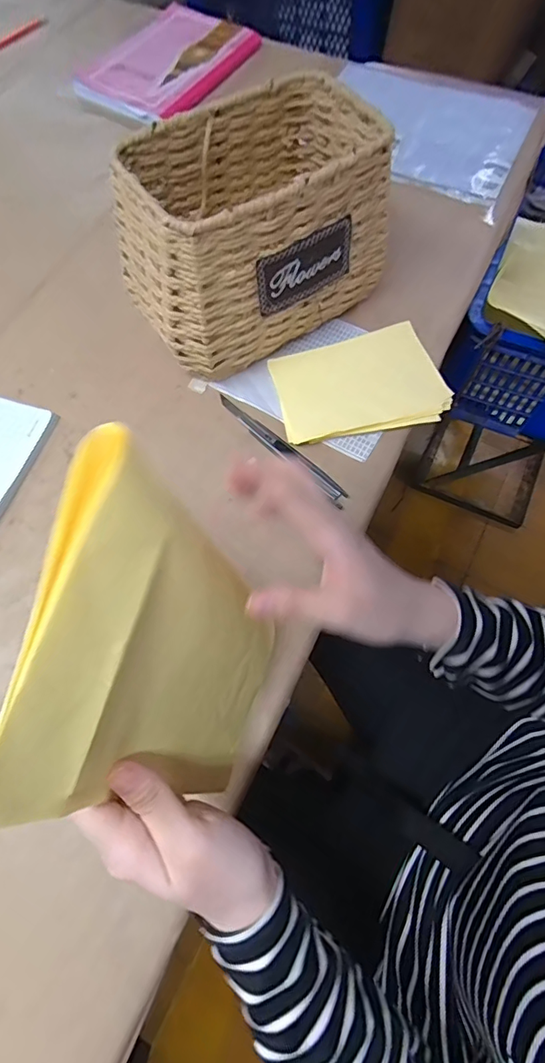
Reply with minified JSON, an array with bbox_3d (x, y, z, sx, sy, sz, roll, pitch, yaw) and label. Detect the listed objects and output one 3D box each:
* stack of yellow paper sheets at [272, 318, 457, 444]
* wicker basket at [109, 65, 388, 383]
[{"bbox_3d":[0.093,-0.157,0.520,0.177,0.018,0.127,-16,69,-7],"label":"stack of yellow paper sheets"},{"bbox_3d":[-0.021,-0.292,0.488,0.244,0.173,0.159,-31,72,-12],"label":"wicker basket"}]

